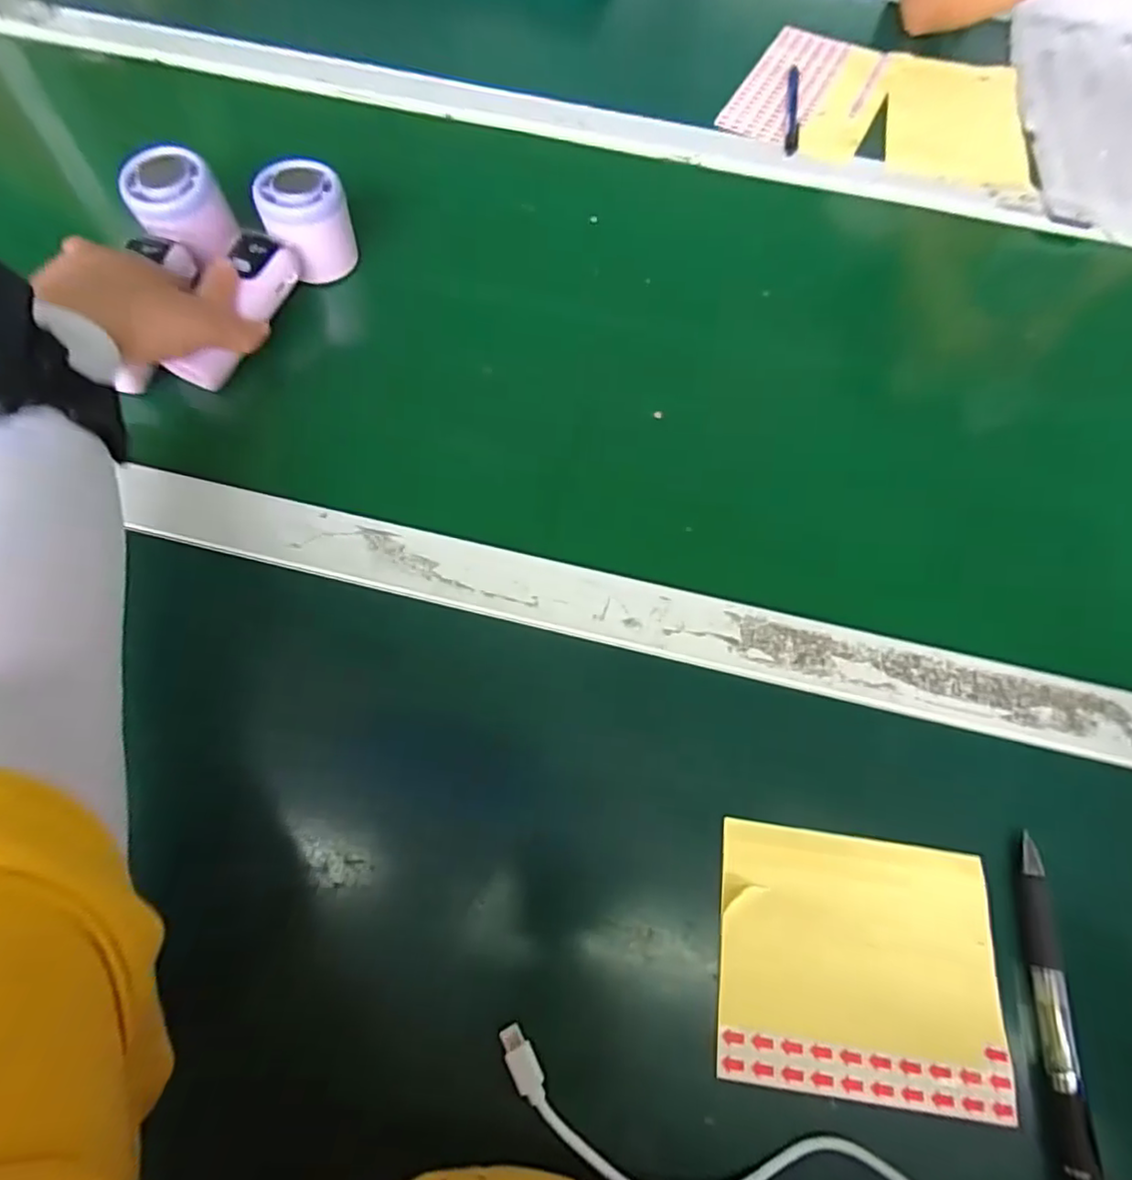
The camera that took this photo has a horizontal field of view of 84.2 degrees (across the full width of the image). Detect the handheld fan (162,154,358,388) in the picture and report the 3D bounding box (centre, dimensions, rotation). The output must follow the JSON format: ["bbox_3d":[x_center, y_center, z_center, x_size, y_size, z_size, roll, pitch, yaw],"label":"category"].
[{"bbox_3d":[-0.196,-0.203,0.416,0.050,0.050,0.166,23,80,8],"label":"handheld fan"}]

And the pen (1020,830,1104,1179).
[{"bbox_3d":[0.206,0.181,0.266,0.011,0.017,0.137,10,65,2],"label":"pen"}]

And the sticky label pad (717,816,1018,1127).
[{"bbox_3d":[0.128,0.161,0.272,0.117,0.007,0.099,9,65,2],"label":"sticky label pad"}]

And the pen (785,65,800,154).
[{"bbox_3d":[0.204,-0.434,0.560,0.013,0.009,0.132,10,65,2],"label":"pen"}]

